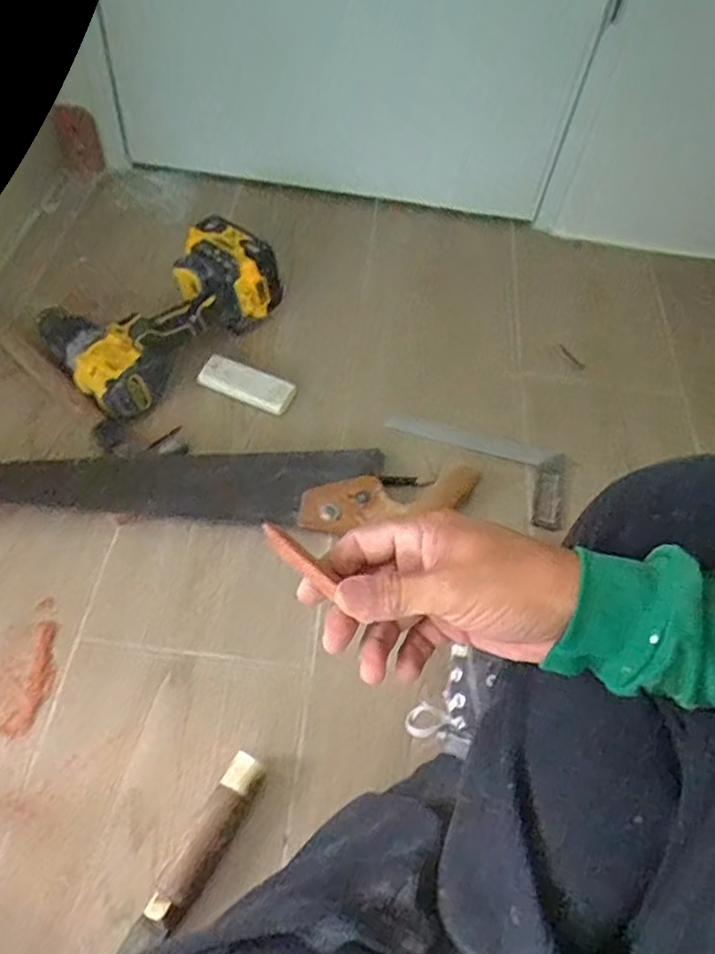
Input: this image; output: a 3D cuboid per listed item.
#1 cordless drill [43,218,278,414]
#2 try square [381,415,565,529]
[{"bbox_3d":[-0.232,-0.196,0.749,0.178,0.090,0.254,34,59,18],"label":"cordless drill"},{"bbox_3d":[0.124,-0.010,0.720,0.199,0.017,0.095,16,55,5],"label":"try square"}]

